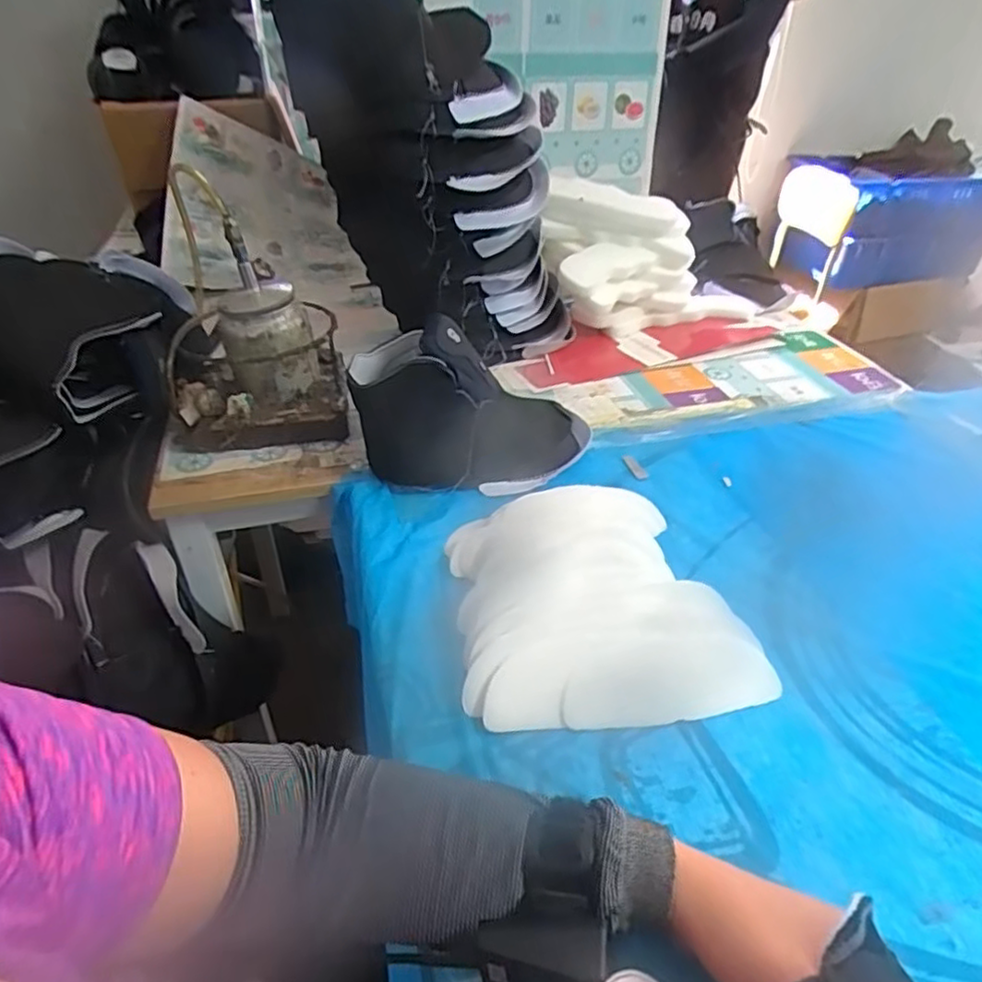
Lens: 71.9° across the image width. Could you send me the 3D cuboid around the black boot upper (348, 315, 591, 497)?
[{"bbox_3d":[-0.021,-0.088,0.750,0.261,0.148,0.125,1,36,1],"label":"black boot upper"}]

